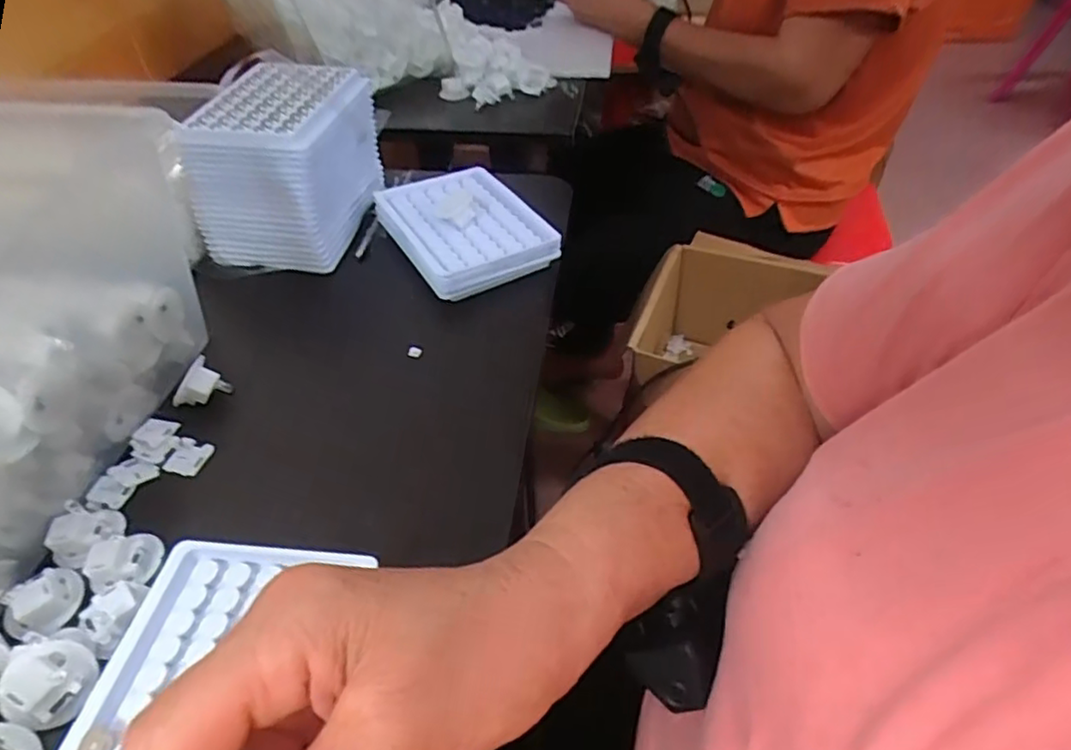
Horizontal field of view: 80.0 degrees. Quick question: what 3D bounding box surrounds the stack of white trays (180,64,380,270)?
[{"bbox_3d":[-0.180,-0.158,0.477,0.108,0.102,0.119,5,45,6],"label":"stack of white trays"}]

